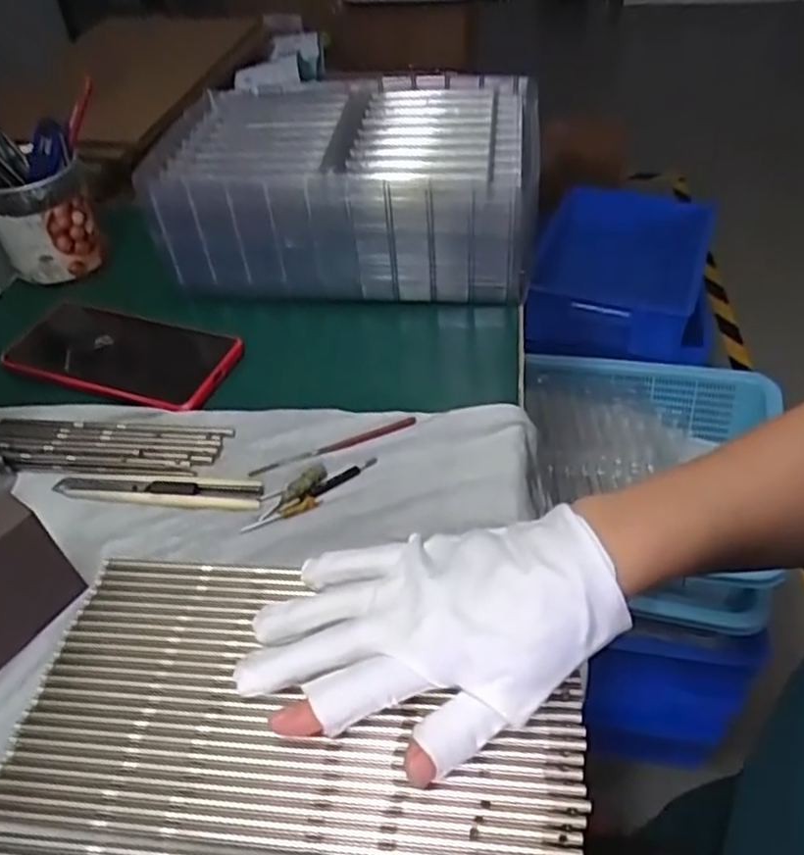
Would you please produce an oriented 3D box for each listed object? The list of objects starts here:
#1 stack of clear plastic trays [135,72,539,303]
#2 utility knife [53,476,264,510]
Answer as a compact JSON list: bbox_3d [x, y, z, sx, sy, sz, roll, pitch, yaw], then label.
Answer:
[{"bbox_3d":[-0.038,-0.185,0.572,0.280,0.111,0.171,3,45,10],"label":"stack of clear plastic trays"},{"bbox_3d":[-0.146,0.037,0.429,0.126,0.007,0.019,1,45,8],"label":"utility knife"}]

